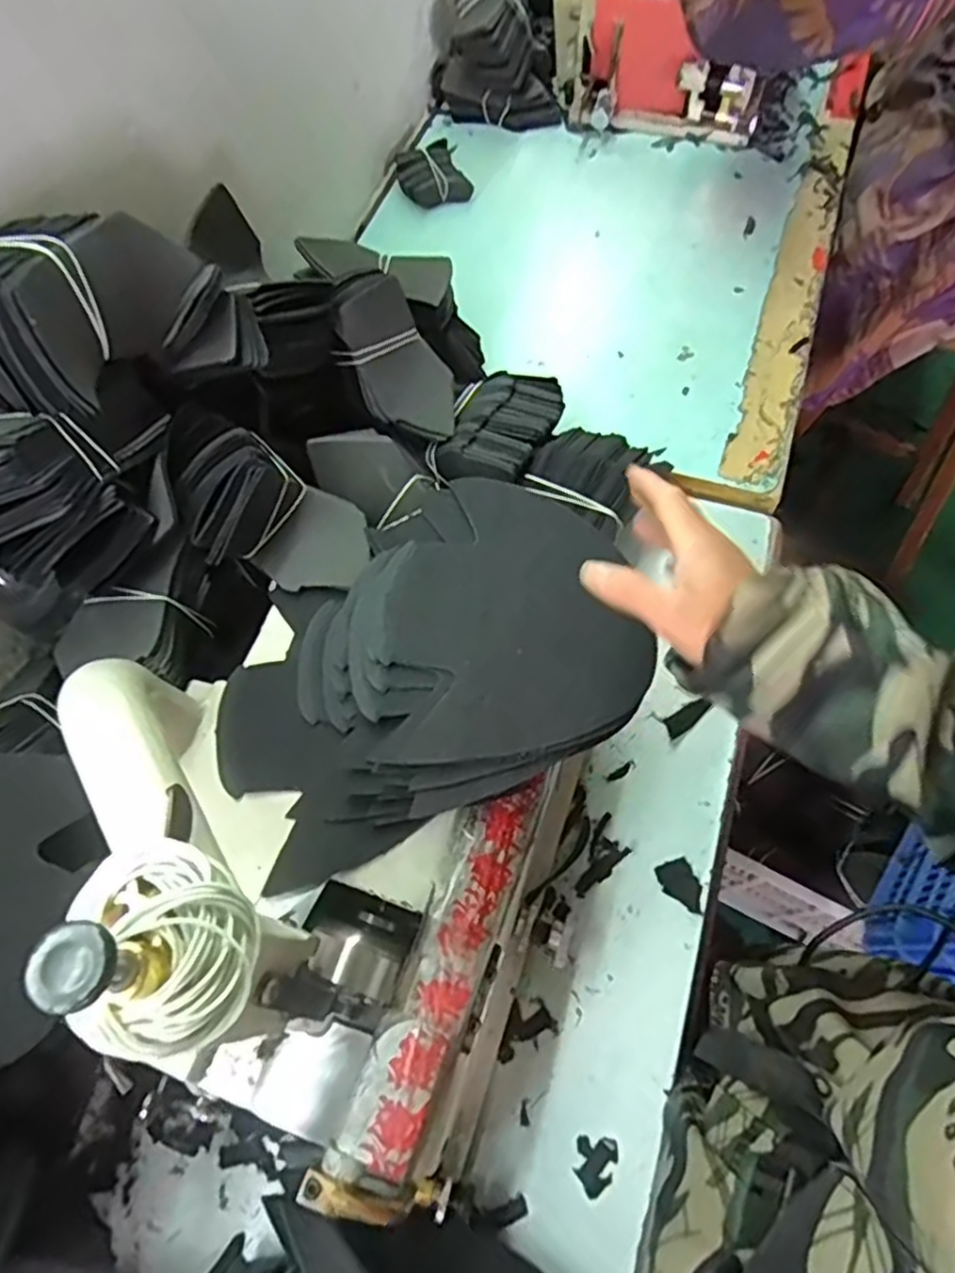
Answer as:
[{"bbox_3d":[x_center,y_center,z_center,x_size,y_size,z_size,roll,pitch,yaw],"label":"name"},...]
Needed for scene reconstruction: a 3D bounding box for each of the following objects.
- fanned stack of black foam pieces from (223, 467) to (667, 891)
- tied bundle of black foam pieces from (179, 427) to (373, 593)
[{"bbox_3d":[-0.038,0.012,0.444,0.267,0.056,0.198,-22,67,-8],"label":"fanned stack of black foam pieces"},{"bbox_3d":[-0.138,-0.082,0.485,0.134,0.057,0.101,25,69,13],"label":"tied bundle of black foam pieces"}]

